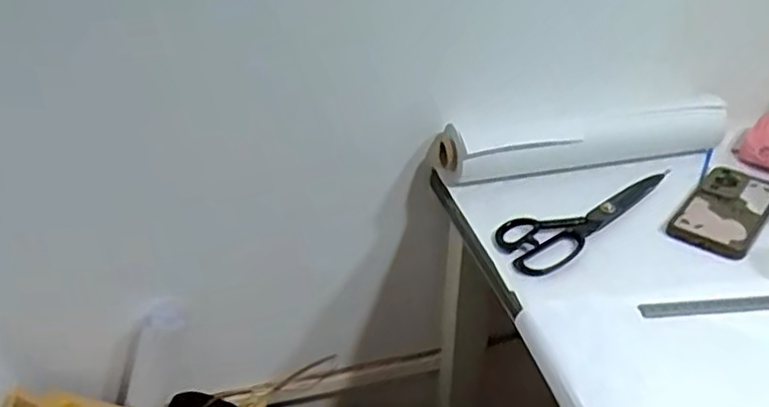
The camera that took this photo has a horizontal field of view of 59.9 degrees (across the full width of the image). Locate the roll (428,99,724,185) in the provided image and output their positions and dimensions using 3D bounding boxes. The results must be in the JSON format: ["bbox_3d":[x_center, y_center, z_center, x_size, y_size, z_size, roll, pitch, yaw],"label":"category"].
[{"bbox_3d":[0.241,-0.078,0.788,0.357,0.065,0.051,-6,32,-8],"label":"roll"}]

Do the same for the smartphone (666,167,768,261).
[{"bbox_3d":[0.371,0.004,0.722,0.075,0.012,0.156,23,39,33],"label":"smartphone"}]

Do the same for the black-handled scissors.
[{"bbox_3d":[0.220,0.005,0.722,0.250,0.014,0.074,-25,39,-33],"label":"black-handled scissors"}]

